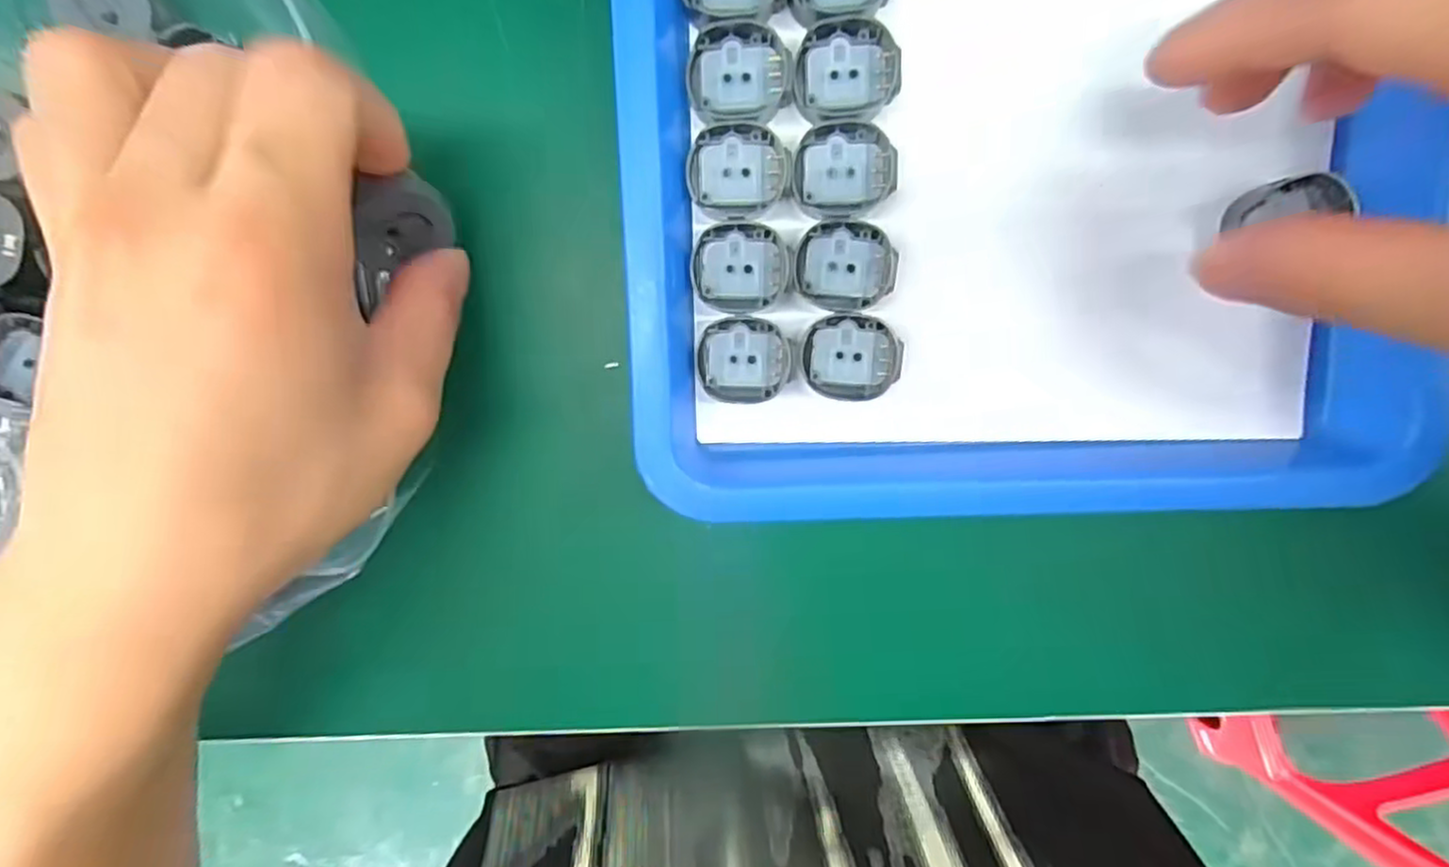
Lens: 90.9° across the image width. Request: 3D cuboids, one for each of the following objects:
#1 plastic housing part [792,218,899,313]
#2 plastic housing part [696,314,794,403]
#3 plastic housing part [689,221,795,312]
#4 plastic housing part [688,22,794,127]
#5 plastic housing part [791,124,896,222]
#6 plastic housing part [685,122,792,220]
[{"bbox_3d":[0.035,-0.048,0.202,0.028,0.004,0.024,8,98,0],"label":"plastic housing part"},{"bbox_3d":[0.007,-0.021,0.208,0.028,0.006,0.024,-3,98,2],"label":"plastic housing part"},{"bbox_3d":[0.005,-0.047,0.203,0.028,0.004,0.024,-2,98,2],"label":"plastic housing part"},{"bbox_3d":[0.004,-0.099,0.196,0.028,0.004,0.026,-2,98,2],"label":"plastic housing part"},{"bbox_3d":[0.033,-0.073,0.198,0.028,0.004,0.025,-5,97,2],"label":"plastic housing part"},{"bbox_3d":[0.004,-0.074,0.199,0.028,0.006,0.025,-1,98,2],"label":"plastic housing part"}]

